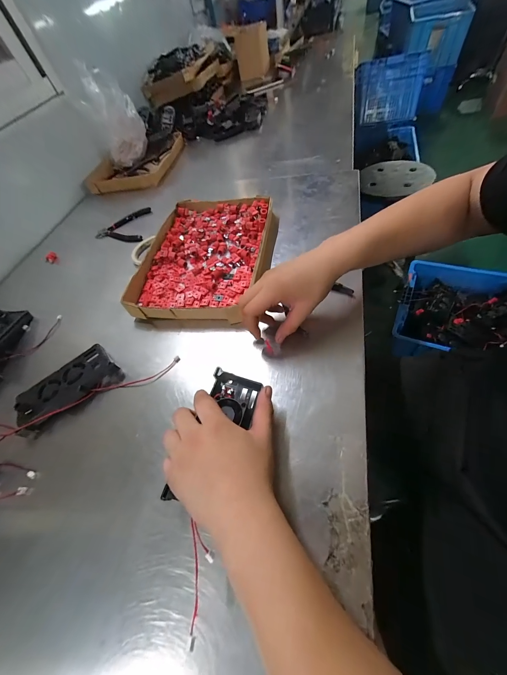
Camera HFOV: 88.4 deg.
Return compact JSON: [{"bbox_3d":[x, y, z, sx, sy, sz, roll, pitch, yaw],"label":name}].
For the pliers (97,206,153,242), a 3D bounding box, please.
[{"bbox_3d":[-0.333,-0.280,0.663,0.133,0.020,0.132,-6,55,8],"label":"pliers"}]

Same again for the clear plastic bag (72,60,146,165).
[{"bbox_3d":[-0.428,-0.684,0.810,0.121,0.211,0.126,-10,55,5],"label":"clear plastic bag"}]

